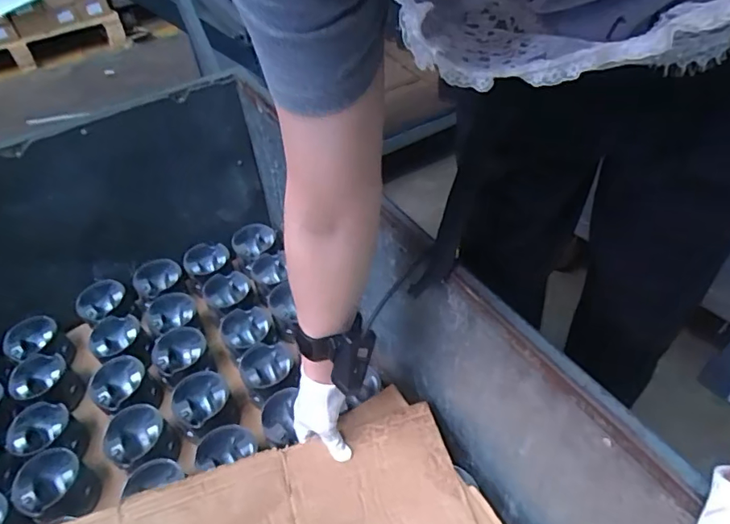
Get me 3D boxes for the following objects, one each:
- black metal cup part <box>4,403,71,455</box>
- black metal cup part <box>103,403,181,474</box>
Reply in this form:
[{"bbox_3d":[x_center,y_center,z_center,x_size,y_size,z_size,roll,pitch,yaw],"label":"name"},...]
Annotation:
[{"bbox_3d":[-0.500,0.261,0.804,0.080,0.041,0.083,-3,45,3],"label":"black metal cup part"},{"bbox_3d":[-0.337,0.272,0.784,0.093,0.076,0.086,-3,45,3],"label":"black metal cup part"}]

